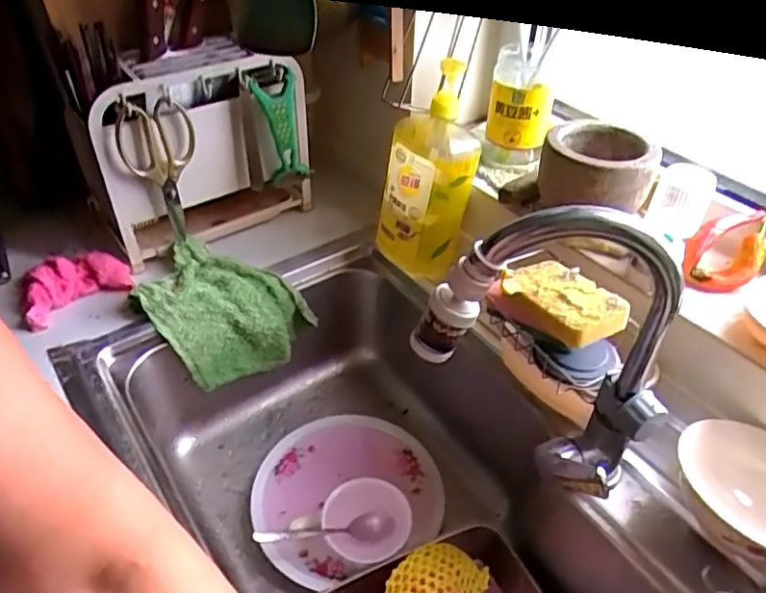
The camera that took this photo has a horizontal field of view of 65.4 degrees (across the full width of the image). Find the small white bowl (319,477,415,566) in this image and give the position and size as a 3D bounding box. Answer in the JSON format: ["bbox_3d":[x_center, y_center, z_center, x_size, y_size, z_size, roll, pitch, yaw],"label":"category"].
[{"bbox_3d":[-0.021,0.279,0.728,0.106,0.046,0.096,10,42,9],"label":"small white bowl"}]

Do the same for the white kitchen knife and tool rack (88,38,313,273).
[{"bbox_3d":[-0.255,-0.199,0.865,0.283,0.299,0.141,-19,46,-23],"label":"white kitchen knife and tool rack"}]

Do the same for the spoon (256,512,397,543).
[{"bbox_3d":[-0.067,0.278,0.705,0.165,0.022,0.029,4,39,-22],"label":"spoon"}]

